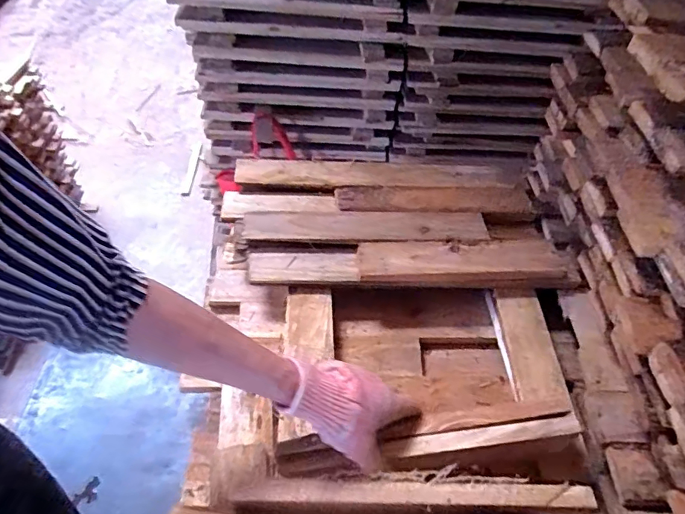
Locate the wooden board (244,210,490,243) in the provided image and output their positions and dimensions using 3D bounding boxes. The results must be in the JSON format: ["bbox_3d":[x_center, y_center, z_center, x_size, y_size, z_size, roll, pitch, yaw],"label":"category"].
[{"bbox_3d":[0.039,-0.048,0.744,0.369,0.014,0.067,0,51,-6],"label":"wooden board"}]

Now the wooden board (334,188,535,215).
[{"bbox_3d":[0.155,-0.092,0.793,0.320,0.021,0.062,-1,51,-7],"label":"wooden board"}]

